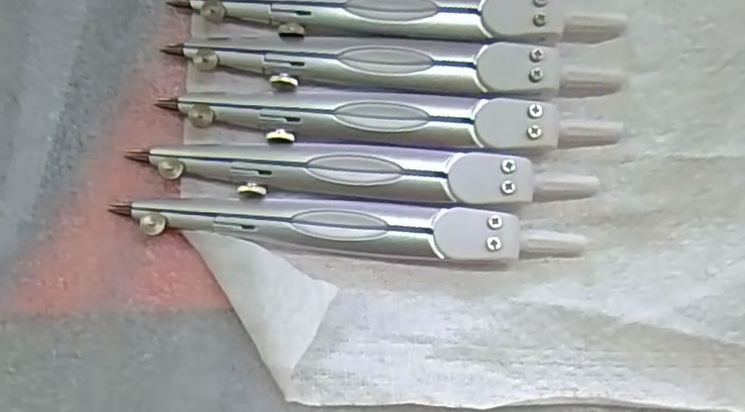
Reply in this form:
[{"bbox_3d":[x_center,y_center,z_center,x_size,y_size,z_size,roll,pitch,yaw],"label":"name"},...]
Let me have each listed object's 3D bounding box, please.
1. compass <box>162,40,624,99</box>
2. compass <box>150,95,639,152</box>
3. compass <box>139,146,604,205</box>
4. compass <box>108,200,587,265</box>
[{"bbox_3d":[0.009,-0.041,0.190,0.124,0.005,0.015,2,84,-2],"label":"compass"},{"bbox_3d":[0.007,-0.024,0.188,0.125,0.006,0.016,0,84,-2],"label":"compass"},{"bbox_3d":[-0.002,-0.010,0.186,0.127,0.007,0.015,3,84,-1],"label":"compass"},{"bbox_3d":[-0.006,0.006,0.184,0.127,0.006,0.014,5,84,-1],"label":"compass"}]

